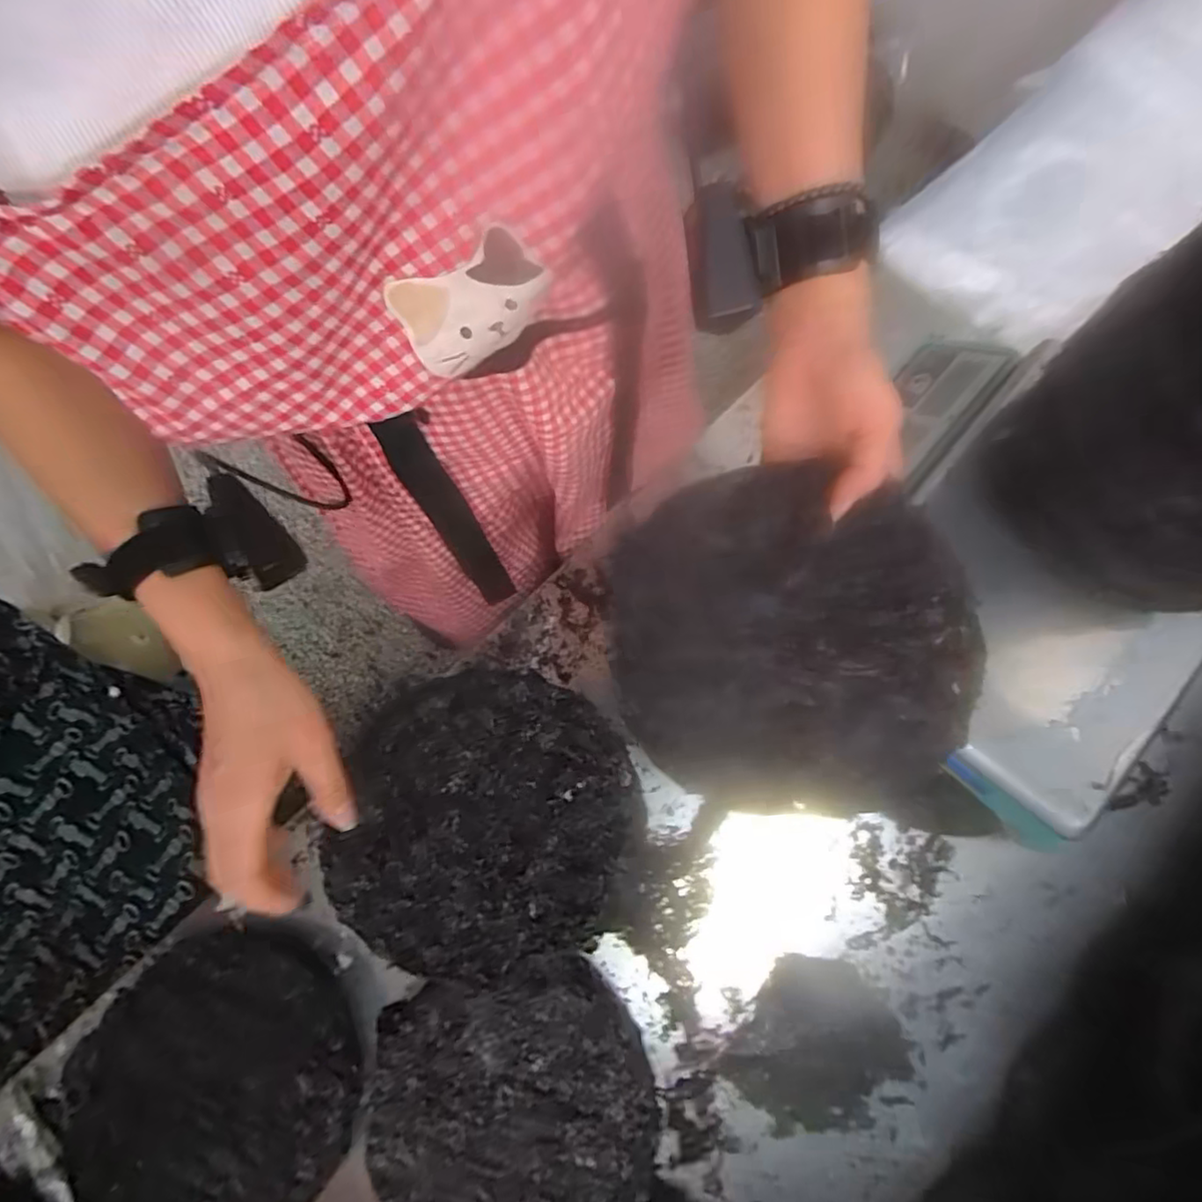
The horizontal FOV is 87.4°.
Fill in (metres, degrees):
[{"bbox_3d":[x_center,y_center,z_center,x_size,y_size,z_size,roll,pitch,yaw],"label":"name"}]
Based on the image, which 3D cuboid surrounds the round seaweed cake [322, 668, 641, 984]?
[{"bbox_3d":[-0.088,0.152,0.442,0.218,0.019,0.194,-19,76,-3],"label":"round seaweed cake"}]

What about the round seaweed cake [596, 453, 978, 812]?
[{"bbox_3d":[0.103,0.019,0.354,0.175,0.005,0.196,-33,78,17],"label":"round seaweed cake"}]

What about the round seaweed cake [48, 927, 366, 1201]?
[{"bbox_3d":[-0.309,0.385,0.485,0.237,0.038,0.208,-40,73,-9],"label":"round seaweed cake"}]

